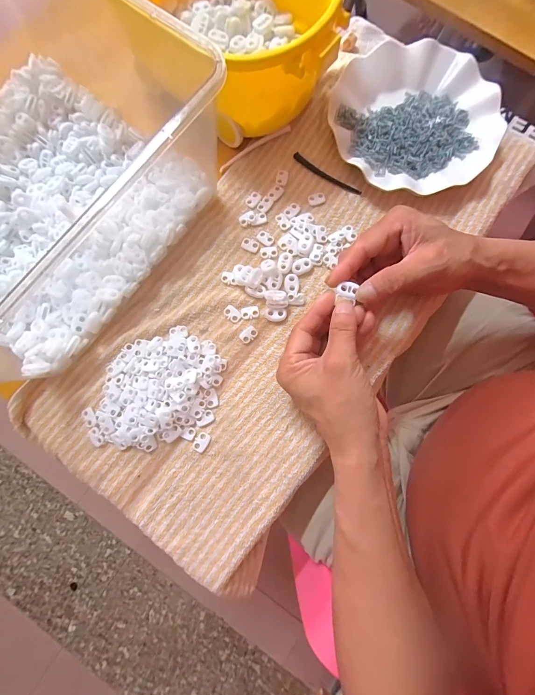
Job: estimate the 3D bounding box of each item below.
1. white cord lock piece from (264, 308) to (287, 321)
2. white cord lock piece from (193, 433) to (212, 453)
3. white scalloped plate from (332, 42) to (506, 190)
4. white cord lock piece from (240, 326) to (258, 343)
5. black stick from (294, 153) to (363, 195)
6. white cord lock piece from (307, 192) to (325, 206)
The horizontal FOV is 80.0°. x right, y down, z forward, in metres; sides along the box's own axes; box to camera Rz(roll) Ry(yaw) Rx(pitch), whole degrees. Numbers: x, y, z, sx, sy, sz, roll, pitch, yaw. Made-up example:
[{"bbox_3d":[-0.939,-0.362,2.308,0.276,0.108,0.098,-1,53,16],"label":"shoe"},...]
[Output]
[{"bbox_3d":[0.008,-0.034,0.326,0.022,0.006,0.013,1,80,0],"label":"white cord lock piece"},{"bbox_3d":[-0.064,0.092,0.307,0.013,0.004,0.019,33,81,6],"label":"white cord lock piece"},{"bbox_3d":[0.161,-0.252,0.354,0.177,0.024,0.178,0,80,0],"label":"white scalloped plate"},{"bbox_3d":[-0.019,-0.013,0.325,0.013,0.004,0.018,43,82,7],"label":"white cord lock piece"},{"bbox_3d":[0.065,-0.191,0.355,0.085,0.005,0.008,36,82,6],"label":"black stick"},{"bbox_3d":[0.054,-0.164,0.350,0.019,0.004,0.014,-19,80,-4],"label":"white cord lock piece"}]

